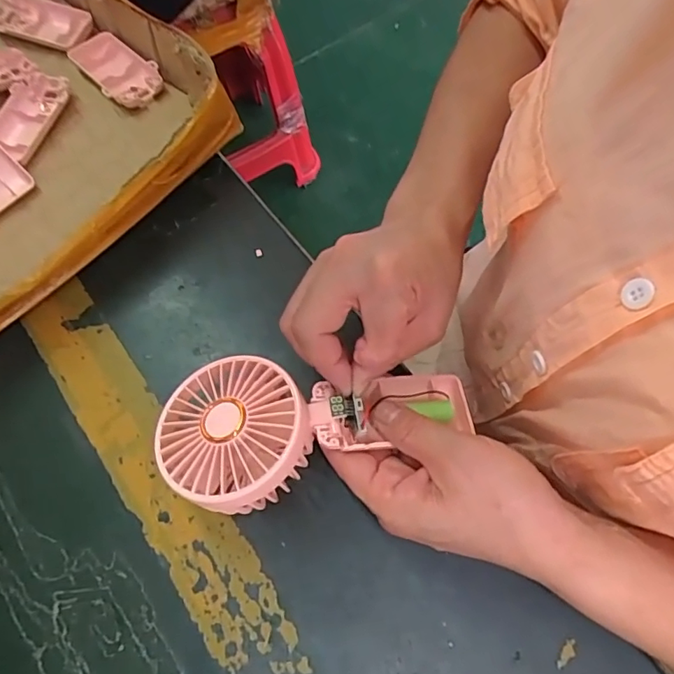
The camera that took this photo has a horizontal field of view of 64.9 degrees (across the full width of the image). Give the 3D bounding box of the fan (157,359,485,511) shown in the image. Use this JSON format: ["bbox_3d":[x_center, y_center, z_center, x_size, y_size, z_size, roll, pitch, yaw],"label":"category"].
[{"bbox_3d":[-0.011,0.046,0.307,0.180,0.032,0.087,-8,64,-11],"label":"fan"}]

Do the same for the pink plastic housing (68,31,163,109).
[{"bbox_3d":[-0.195,-0.242,0.470,0.050,0.028,0.084,-39,69,-17],"label":"pink plastic housing"}]

